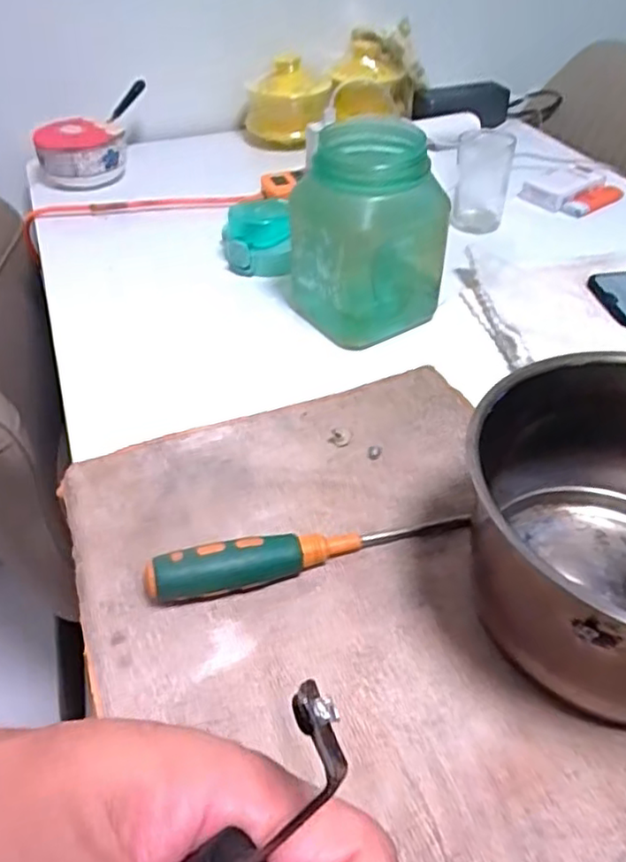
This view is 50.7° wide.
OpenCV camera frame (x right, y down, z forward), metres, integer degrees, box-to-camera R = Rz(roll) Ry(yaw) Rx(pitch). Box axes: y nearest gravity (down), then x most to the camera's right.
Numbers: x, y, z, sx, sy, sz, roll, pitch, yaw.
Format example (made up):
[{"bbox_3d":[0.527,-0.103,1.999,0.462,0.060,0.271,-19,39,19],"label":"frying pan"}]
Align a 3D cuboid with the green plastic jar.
[{"bbox_3d":[0.041,-0.161,0.544,0.105,0.147,0.092,-25,48,-23],"label":"green plastic jar"}]

